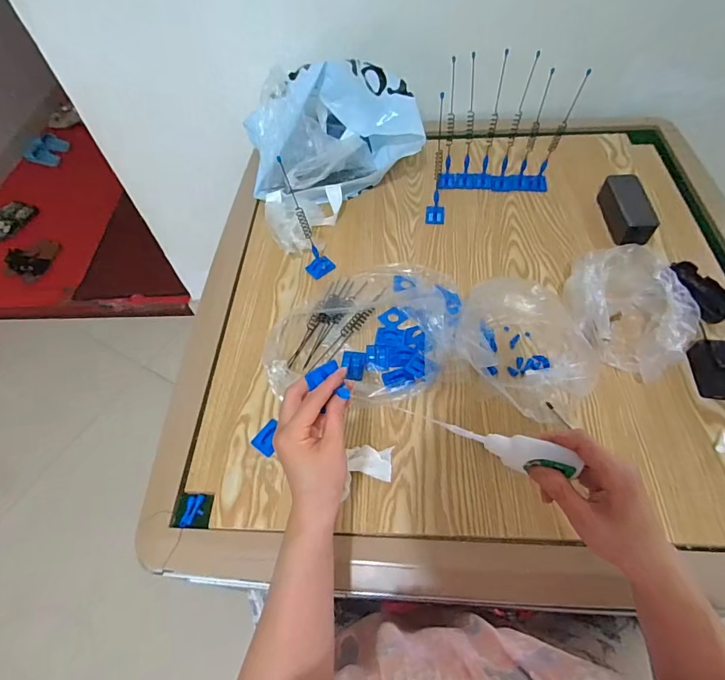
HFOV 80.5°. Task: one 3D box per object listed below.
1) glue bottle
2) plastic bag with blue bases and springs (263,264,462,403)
[{"bbox_3d":[0.115,0.088,0.348,0.113,0.024,0.021,14,59,11],"label":"glue bottle"},{"bbox_3d":[0.002,-0.032,0.642,0.286,0.064,0.255,2,57,4],"label":"plastic bag with blue bases and springs"}]

